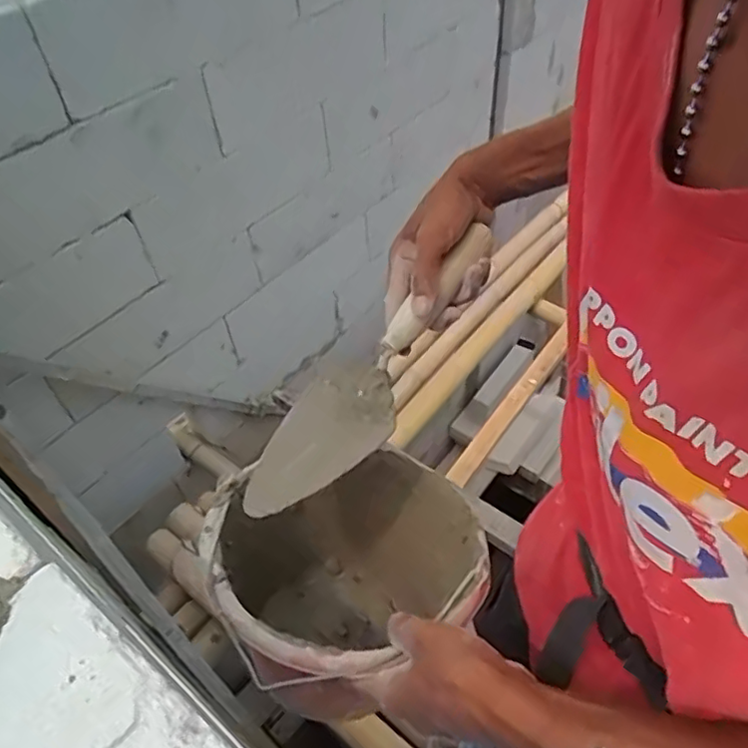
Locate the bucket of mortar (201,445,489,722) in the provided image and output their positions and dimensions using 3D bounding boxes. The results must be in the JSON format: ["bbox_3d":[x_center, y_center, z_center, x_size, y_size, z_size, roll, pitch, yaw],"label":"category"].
[{"bbox_3d":[-0.018,0.177,0.553,0.223,0.190,0.216,-13,49,-7],"label":"bucket of mortar"}]

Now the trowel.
[{"bbox_3d":[-0.001,-0.005,0.516,0.077,0.041,0.300,34,81,29],"label":"trowel"}]

